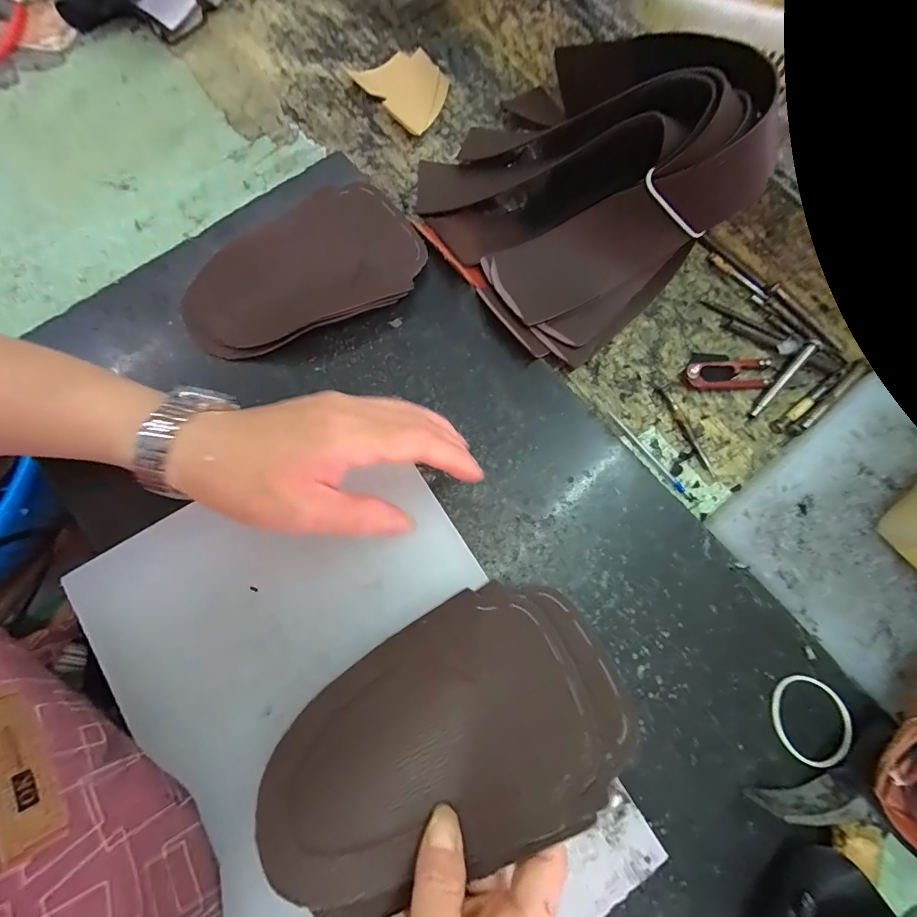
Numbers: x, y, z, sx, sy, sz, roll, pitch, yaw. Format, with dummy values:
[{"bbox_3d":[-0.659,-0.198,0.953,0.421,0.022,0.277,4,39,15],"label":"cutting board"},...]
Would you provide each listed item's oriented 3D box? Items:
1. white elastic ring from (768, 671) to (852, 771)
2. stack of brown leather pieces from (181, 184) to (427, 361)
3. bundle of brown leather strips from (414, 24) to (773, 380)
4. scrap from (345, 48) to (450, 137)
[{"bbox_3d":[0.218,0.162,0.269,0.046,0.004,0.049,1,75,-3],"label":"white elastic ring"},{"bbox_3d":[-0.114,-0.138,0.317,0.173,0.015,0.106,-30,77,-8],"label":"stack of brown leather pieces"},{"bbox_3d":[0.082,-0.228,0.316,0.194,0.106,0.257,-28,79,-9],"label":"bundle of brown leather strips"},{"bbox_3d":[-0.051,-0.355,0.409,0.063,0.012,0.096,-43,79,-11],"label":"scrap"}]

